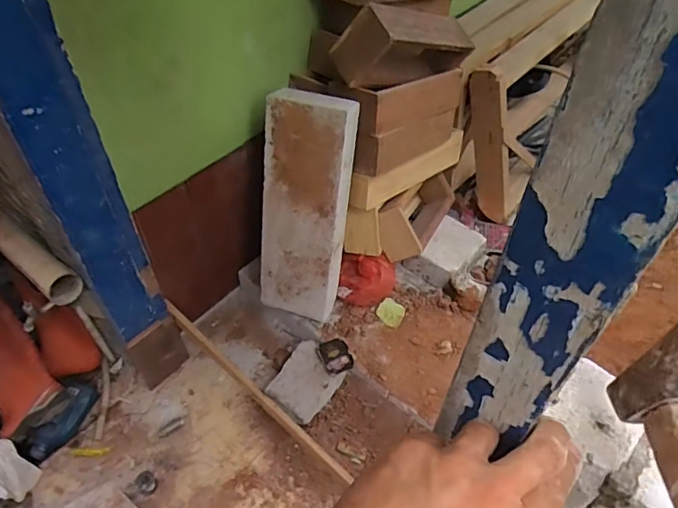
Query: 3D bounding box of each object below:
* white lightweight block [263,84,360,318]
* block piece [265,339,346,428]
[{"bbox_3d":[-0.091,-0.109,1.395,0.220,0.611,0.103,11,28,7],"label":"white lightweight block"},{"bbox_3d":[-0.092,0.356,1.438,0.168,0.092,0.214,25,52,19],"label":"block piece"}]

